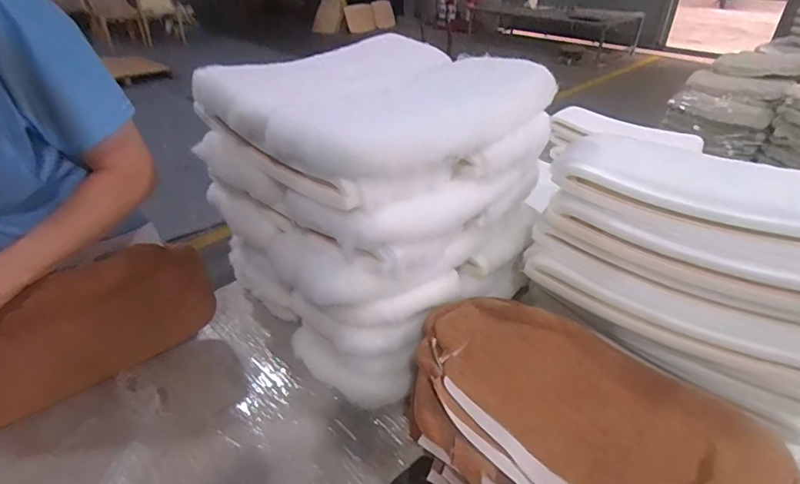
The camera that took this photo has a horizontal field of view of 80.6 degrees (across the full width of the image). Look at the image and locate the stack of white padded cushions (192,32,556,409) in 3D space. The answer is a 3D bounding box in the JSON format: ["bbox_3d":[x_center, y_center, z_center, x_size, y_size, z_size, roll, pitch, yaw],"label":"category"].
[{"bbox_3d":[-0.030,-0.072,0.884,0.476,0.460,0.429,-25,41,-33],"label":"stack of white padded cushions"}]

